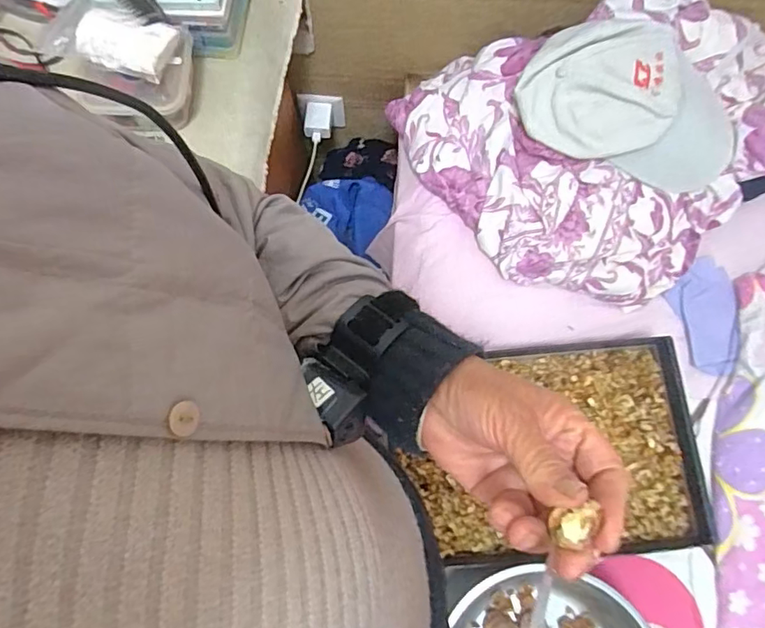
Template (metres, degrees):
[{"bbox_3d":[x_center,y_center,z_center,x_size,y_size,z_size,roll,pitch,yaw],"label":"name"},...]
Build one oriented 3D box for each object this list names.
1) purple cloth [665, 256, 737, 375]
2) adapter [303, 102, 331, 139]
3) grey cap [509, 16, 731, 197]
[{"bbox_3d":[0.444,0.001,0.724,0.094,0.010,0.159,1,74,1],"label":"purple cloth"},{"bbox_3d":[-0.119,-0.354,0.965,0.048,0.022,0.063,-1,74,0],"label":"adapter"},{"bbox_3d":[0.321,-0.270,0.680,0.290,0.098,0.163,10,74,3],"label":"grey cap"}]

